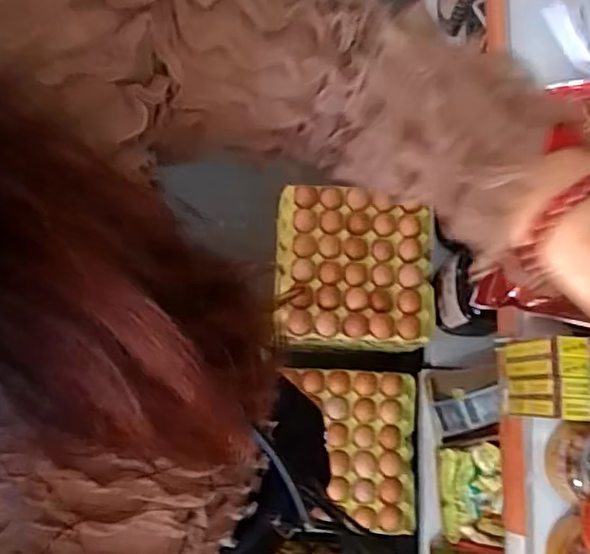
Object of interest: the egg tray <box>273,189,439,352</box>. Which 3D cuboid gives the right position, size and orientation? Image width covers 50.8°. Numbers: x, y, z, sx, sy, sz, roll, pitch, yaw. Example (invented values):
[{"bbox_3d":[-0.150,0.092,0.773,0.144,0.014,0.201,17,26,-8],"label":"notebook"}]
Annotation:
[{"bbox_3d":[0.111,-0.017,1.182,0.289,0.068,0.294,2,77,0],"label":"egg tray"}]

